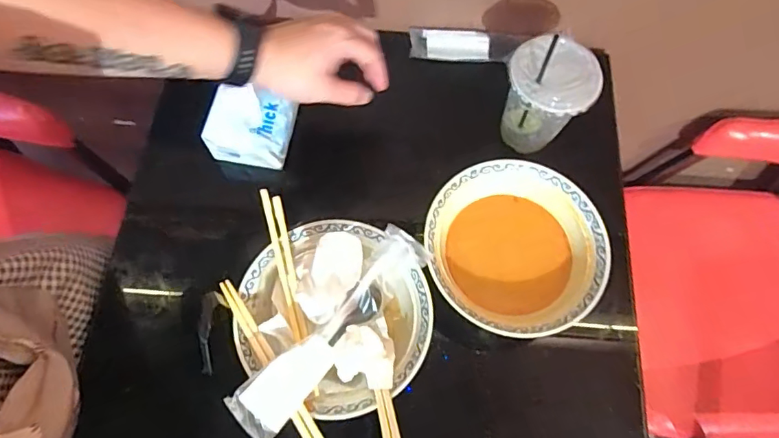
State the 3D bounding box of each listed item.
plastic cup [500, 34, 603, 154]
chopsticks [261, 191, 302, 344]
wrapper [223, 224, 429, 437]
[{"bbox_3d":[0.177,-0.142,0.573,0.091,0.115,0.091,1,69,-2],"label":"plastic cup"},{"bbox_3d":[-0.097,0.064,0.481,0.017,0.010,0.203,-15,70,-7],"label":"chopsticks"},{"bbox_3d":[-0.050,0.099,0.447,0.051,0.012,0.220,47,73,-13],"label":"wrapper"}]

